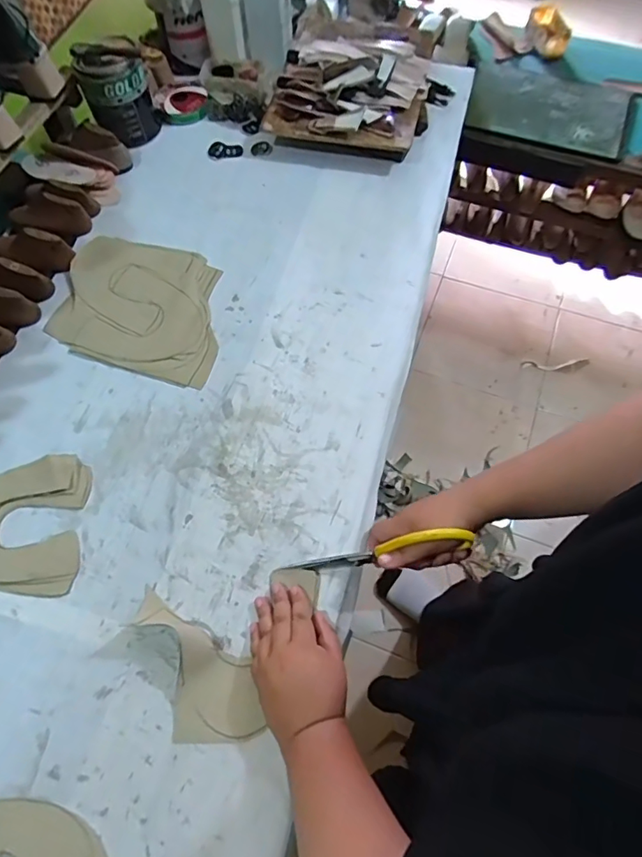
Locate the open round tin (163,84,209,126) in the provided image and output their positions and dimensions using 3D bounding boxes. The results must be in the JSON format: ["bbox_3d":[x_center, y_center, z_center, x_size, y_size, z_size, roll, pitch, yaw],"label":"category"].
[{"bbox_3d":[-0.249,-0.603,0.926,0.078,0.024,0.078,-3,64,0],"label":"open round tin"}]

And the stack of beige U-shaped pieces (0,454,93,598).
[{"bbox_3d":[-0.371,0.110,0.603,0.172,0.010,0.165,3,65,3],"label":"stack of beige U-shaped pieces"}]

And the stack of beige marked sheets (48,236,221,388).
[{"bbox_3d":[-0.260,-0.186,0.738,0.264,0.018,0.218,17,66,9],"label":"stack of beige marked sheets"}]

